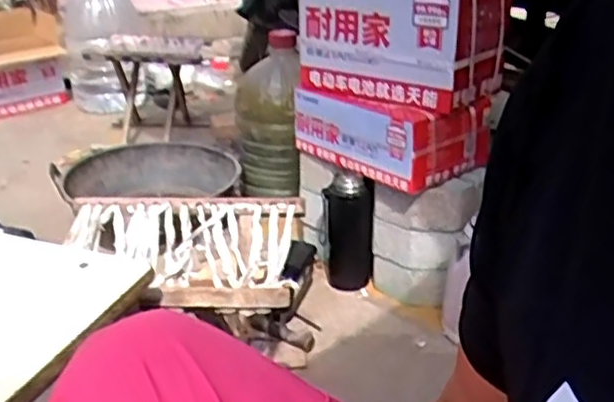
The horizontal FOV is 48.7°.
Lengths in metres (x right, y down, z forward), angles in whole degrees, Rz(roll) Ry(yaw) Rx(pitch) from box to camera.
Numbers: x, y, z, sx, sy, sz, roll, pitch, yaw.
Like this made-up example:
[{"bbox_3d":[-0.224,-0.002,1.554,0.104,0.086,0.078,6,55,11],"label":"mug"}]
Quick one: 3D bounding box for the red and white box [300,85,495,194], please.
[{"bbox_3d":[0.143,-0.135,1.232,0.180,0.125,0.311,-17,30,-34],"label":"red and white box"}]

